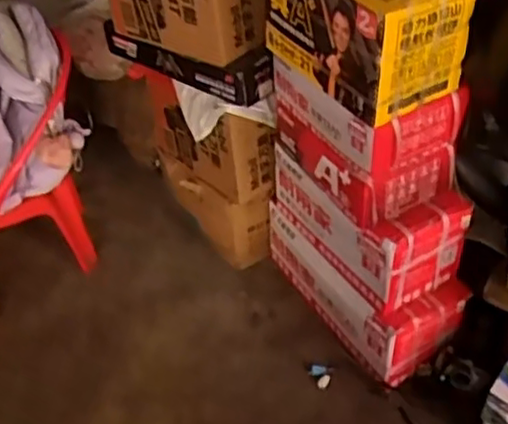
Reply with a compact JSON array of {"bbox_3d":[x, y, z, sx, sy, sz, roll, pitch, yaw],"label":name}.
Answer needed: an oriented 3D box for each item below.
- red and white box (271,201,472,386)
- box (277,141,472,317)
[{"bbox_3d":[0.237,0.151,1.601,0.201,0.204,0.506,-26,46,-21],"label":"red and white box"},{"bbox_3d":[0.238,-0.018,1.481,0.225,0.226,0.426,-26,48,-21],"label":"box"}]

